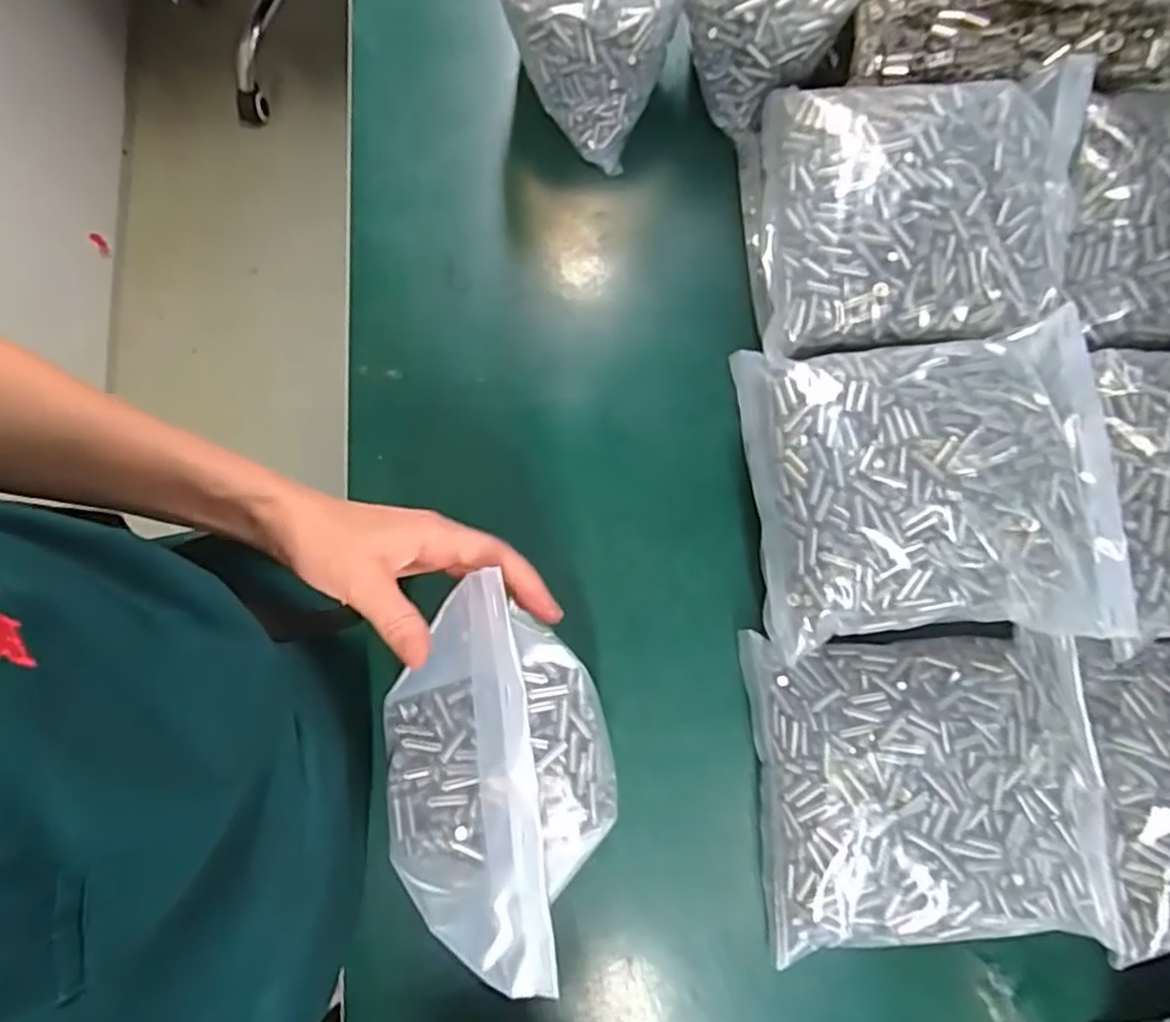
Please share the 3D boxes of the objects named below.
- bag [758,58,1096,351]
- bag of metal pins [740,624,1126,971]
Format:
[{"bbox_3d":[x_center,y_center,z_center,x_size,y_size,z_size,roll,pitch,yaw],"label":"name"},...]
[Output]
[{"bbox_3d":[0.207,-0.185,0.438,0.192,0.044,0.169,-1,79,1],"label":"bag"},{"bbox_3d":[0.205,0.164,0.433,0.200,0.045,0.177,-4,79,0],"label":"bag of metal pins"}]

